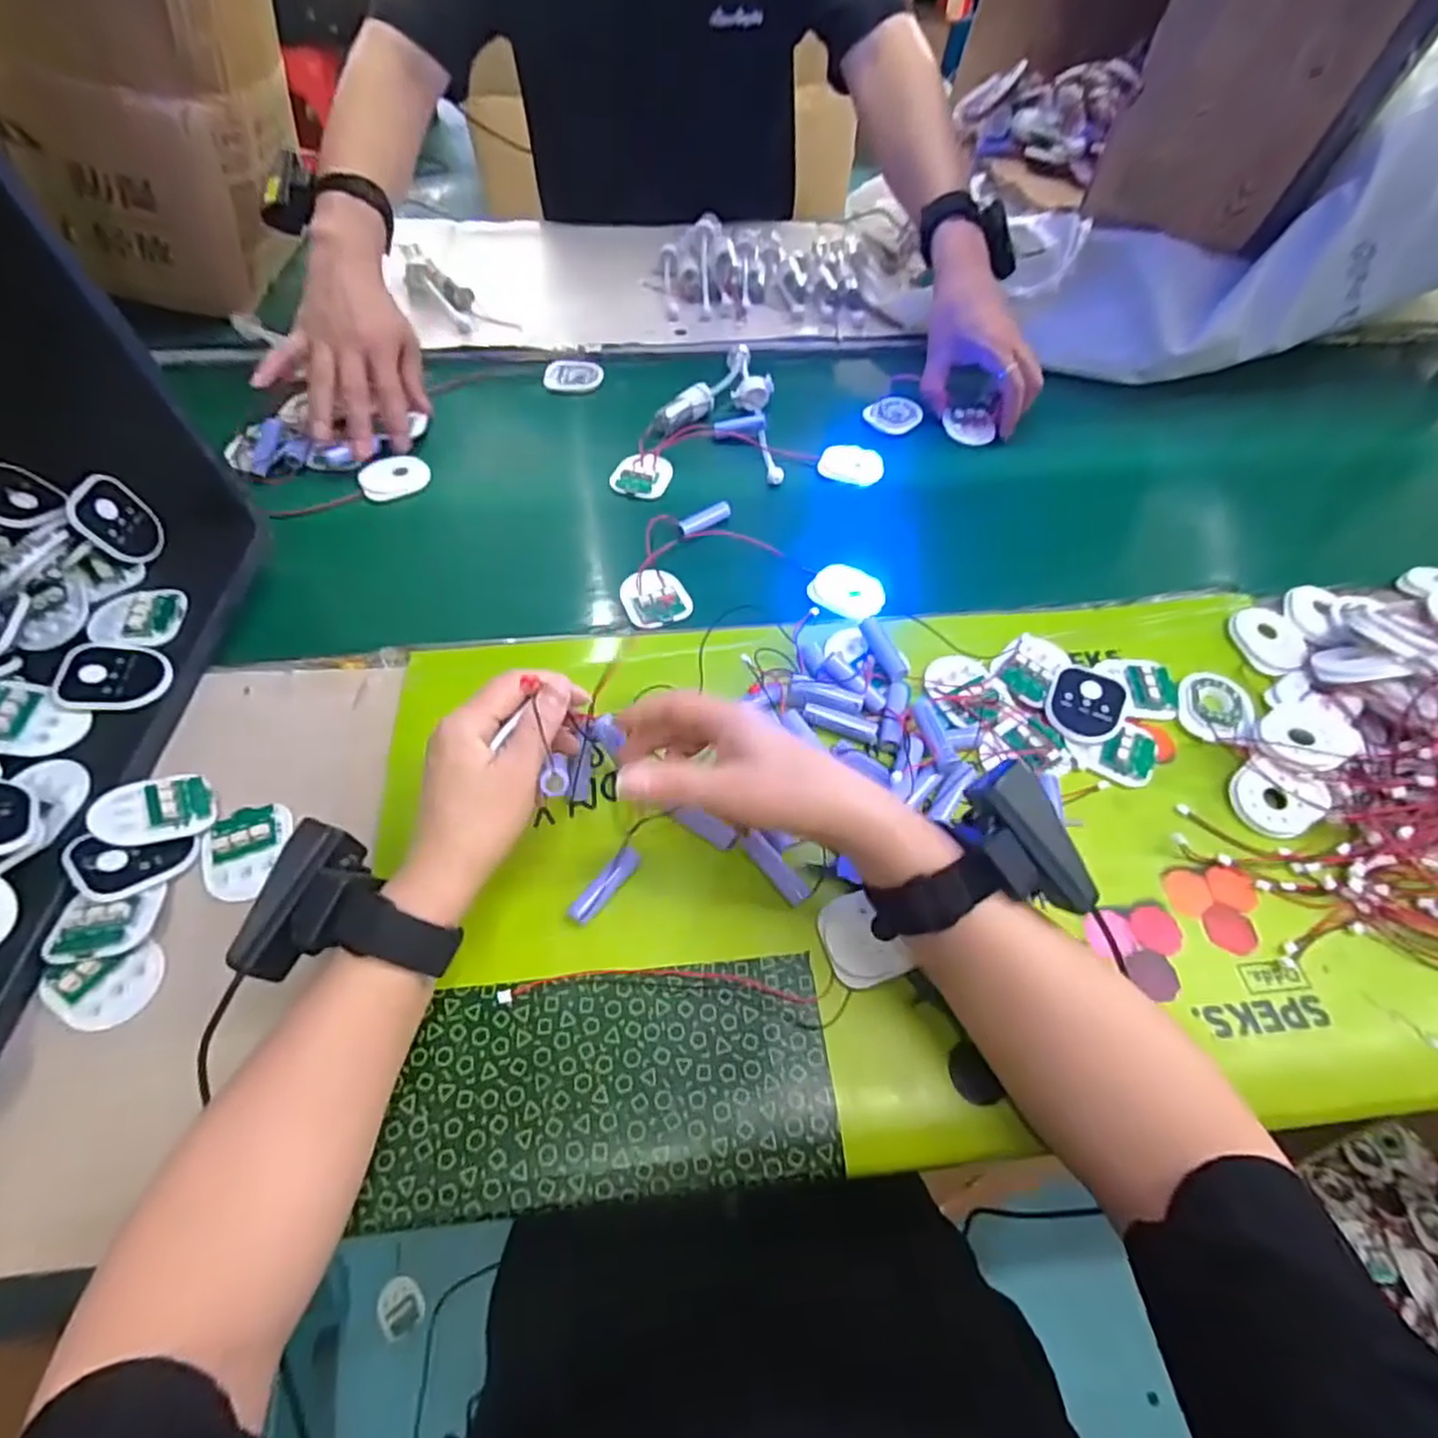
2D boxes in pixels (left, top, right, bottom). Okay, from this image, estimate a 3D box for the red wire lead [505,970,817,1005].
[{"bbox_3d":[-0.033,0.143,0.378,0.168,0.004,0.018,0,56,-1],"label":"red wire lead"}]

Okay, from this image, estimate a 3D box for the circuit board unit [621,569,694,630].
[{"bbox_3d":[-0.050,-0.095,0.547,0.049,0.014,0.050,-21,59,-15],"label":"circuit board unit"}]

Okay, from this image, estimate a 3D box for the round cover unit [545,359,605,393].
[{"bbox_3d":[-0.151,-0.359,0.733,0.059,0.007,0.055,-1,54,-2],"label":"round cover unit"}]

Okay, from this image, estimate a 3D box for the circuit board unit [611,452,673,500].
[{"bbox_3d":[-0.070,-0.220,0.635,0.054,0.014,0.049,-3,56,-3],"label":"circuit board unit"}]

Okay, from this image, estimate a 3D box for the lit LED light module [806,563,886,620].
[{"bbox_3d":[0.102,-0.101,0.557,0.058,0.012,0.046,28,60,17],"label":"lit LED light module"}]

